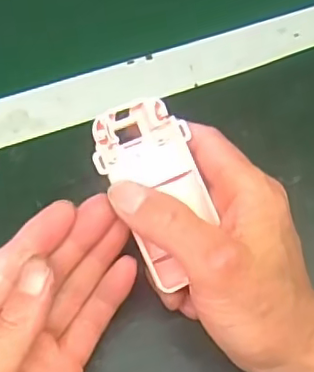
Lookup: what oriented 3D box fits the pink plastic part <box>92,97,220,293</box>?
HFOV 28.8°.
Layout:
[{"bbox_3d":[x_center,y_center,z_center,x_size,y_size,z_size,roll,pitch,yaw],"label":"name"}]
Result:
[{"bbox_3d":[0.001,0.000,0.312,0.050,0.012,0.090,-27,86,-21],"label":"pink plastic part"}]

